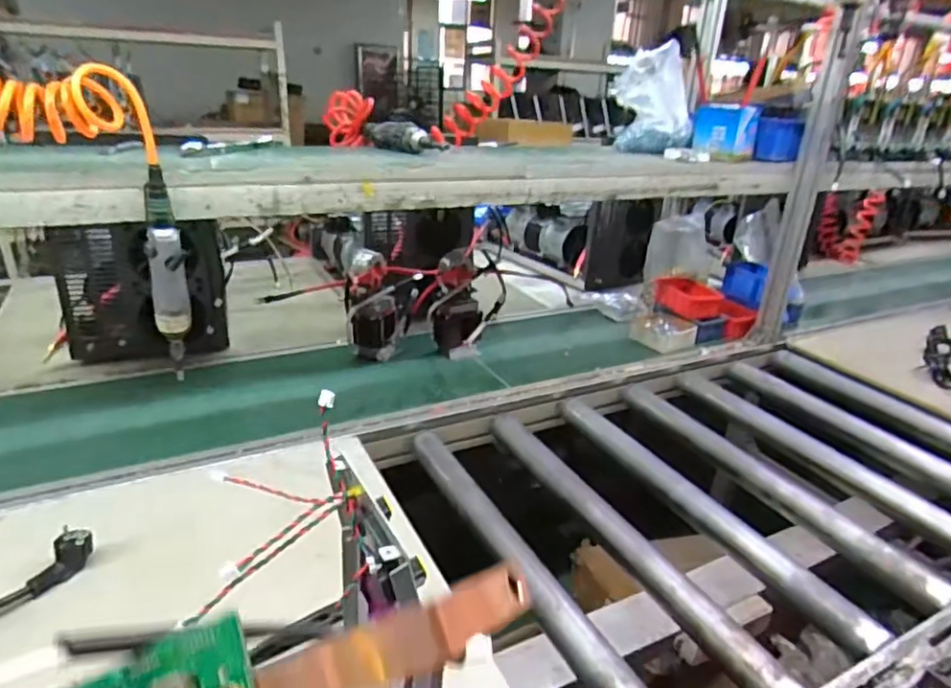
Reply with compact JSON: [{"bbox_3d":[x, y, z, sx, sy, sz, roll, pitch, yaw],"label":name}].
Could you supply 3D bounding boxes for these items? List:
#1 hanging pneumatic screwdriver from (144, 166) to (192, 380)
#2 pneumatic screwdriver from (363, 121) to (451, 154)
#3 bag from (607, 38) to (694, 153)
[{"bbox_3d":[-0.397,-0.087,0.768,0.043,0.254,0.056,-12,27,-32],"label":"hanging pneumatic screwdriver"},{"bbox_3d":[-0.133,-0.368,1.062,0.050,0.044,0.254,-11,28,-31],"label":"pneumatic screwdriver"},{"bbox_3d":[0.374,-0.510,1.277,0.180,0.227,0.087,11,25,15],"label":"bag"}]

